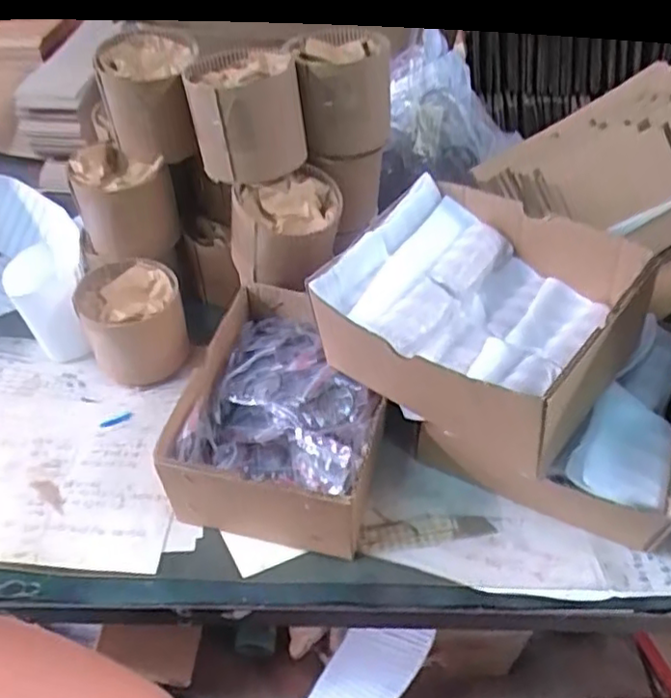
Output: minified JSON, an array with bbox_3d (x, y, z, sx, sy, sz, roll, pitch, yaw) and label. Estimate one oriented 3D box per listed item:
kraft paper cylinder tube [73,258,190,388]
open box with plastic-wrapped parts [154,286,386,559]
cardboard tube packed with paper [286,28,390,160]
[{"bbox_3d":[-0.193,-0.020,0.643,0.096,0.089,0.093,-21,52,-17],"label":"kraft paper cylinder tube"},{"bbox_3d":[-0.035,0.055,0.560,0.158,0.090,0.199,10,50,9],"label":"open box with plastic-wrapped parts"},{"bbox_3d":[0.005,-0.241,0.623,0.093,0.089,0.097,4,47,6],"label":"cardboard tube packed with paper"}]

